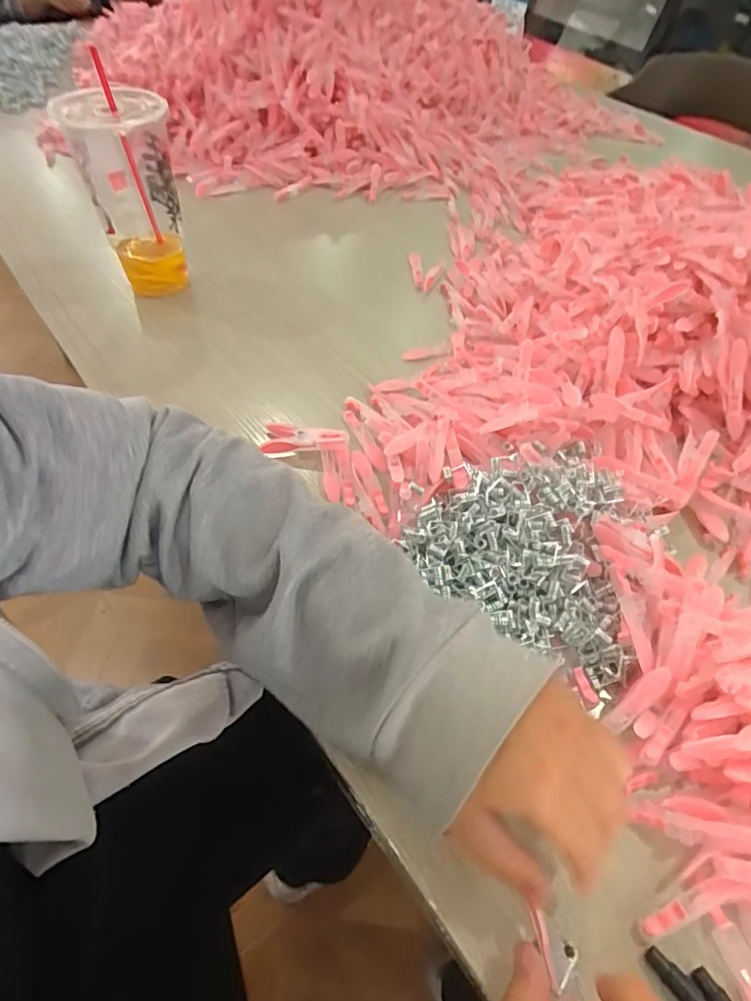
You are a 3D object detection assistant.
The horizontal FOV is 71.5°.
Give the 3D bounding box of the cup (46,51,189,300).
[{"bbox_3d":[-0.248,-0.307,0.535,0.090,0.184,0.113,-28,60,-22],"label":"cup"}]

